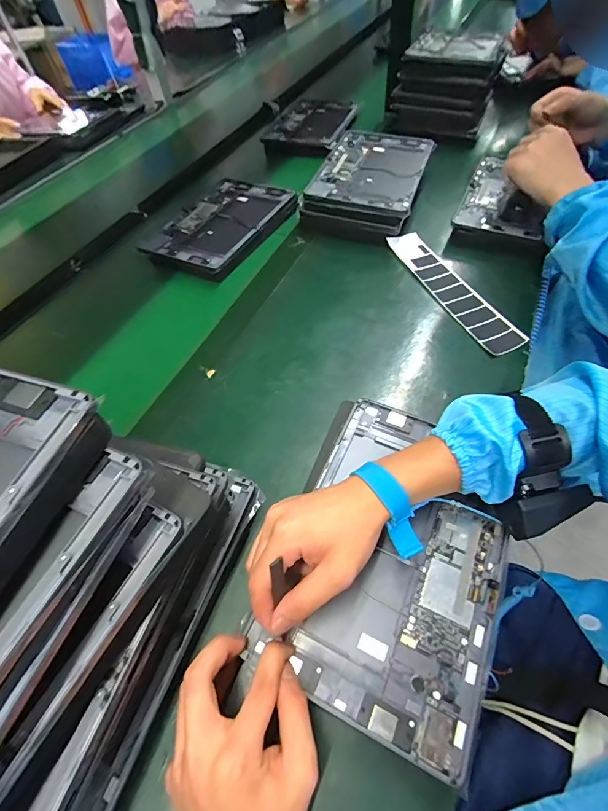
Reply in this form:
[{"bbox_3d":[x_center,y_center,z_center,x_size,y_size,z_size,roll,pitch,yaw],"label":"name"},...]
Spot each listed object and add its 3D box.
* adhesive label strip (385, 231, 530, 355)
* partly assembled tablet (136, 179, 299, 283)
[{"bbox_3d":[0.211,-0.171,0.545,0.055,0.008,0.272,-25,59,-5],"label":"adhesive label strip"},{"bbox_3d":[-0.138,-0.312,0.645,0.176,0.018,0.265,29,63,19],"label":"partly assembled tablet"}]

